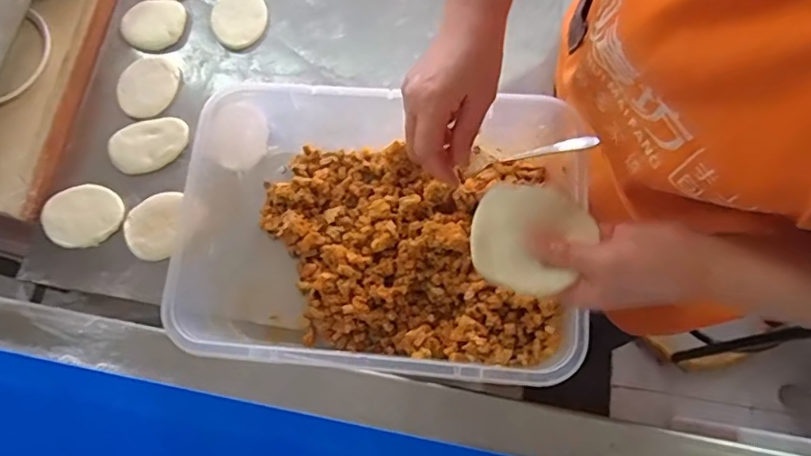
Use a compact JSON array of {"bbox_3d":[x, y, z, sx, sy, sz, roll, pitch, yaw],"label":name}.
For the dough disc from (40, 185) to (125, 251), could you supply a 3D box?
[{"bbox_3d":[-0.393,-0.016,0.654,0.092,0.013,0.082,29,77,10],"label":"dough disc"}]

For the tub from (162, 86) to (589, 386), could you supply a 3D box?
[{"bbox_3d":[-0.032,0.013,0.587,0.391,0.148,0.271,6,74,4],"label":"tub"}]

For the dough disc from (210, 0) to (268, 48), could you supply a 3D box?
[{"bbox_3d":[-0.224,-0.285,0.726,0.073,0.008,0.089,-15,74,-2],"label":"dough disc"}]

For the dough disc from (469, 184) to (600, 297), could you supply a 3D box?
[{"bbox_3d":[0.098,0.008,0.427,0.091,0.012,0.085,0,73,1],"label":"dough disc"}]

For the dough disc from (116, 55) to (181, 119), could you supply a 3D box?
[{"bbox_3d":[-0.333,-0.186,0.700,0.075,0.010,0.087,43,80,13],"label":"dough disc"}]

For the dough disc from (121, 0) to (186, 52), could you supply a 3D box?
[{"bbox_3d":[-0.338,-0.277,0.727,0.083,0.007,0.078,-1,74,2],"label":"dough disc"}]

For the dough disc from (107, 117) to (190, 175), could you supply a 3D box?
[{"bbox_3d":[-0.323,-0.104,0.680,0.101,0.014,0.066,-14,74,-2],"label":"dough disc"}]

